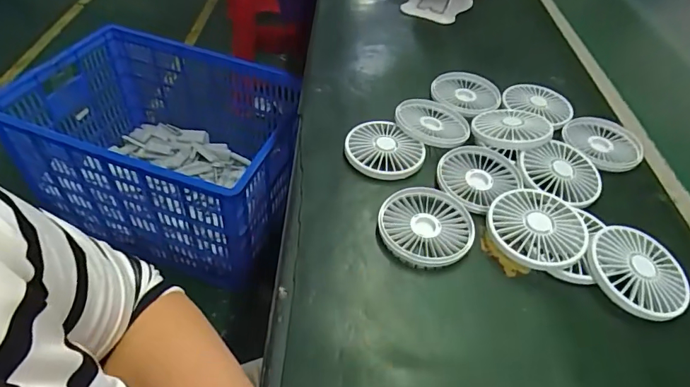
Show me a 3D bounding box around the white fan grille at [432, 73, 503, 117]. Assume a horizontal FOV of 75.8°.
[{"bbox_3d":[0.162,-0.133,0.598,0.088,0.019,0.093,20,48,13],"label":"white fan grille"}]

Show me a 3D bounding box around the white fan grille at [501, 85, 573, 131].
[{"bbox_3d":[0.257,-0.121,0.589,0.087,0.013,0.086,28,50,20],"label":"white fan grille"}]

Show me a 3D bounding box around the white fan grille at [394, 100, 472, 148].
[{"bbox_3d":[0.106,-0.087,0.534,0.086,0.012,0.087,14,47,8],"label":"white fan grille"}]

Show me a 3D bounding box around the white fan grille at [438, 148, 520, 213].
[{"bbox_3d":[0.143,-0.018,0.480,0.097,0.015,0.078,-26,54,-27],"label":"white fan grille"}]

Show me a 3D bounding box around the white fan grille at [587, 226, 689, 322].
[{"bbox_3d":[0.263,0.070,0.399,0.090,0.010,0.088,5,53,-7],"label":"white fan grille"}]

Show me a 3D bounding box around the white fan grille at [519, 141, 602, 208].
[{"bbox_3d":[0.236,-0.024,0.484,0.086,0.017,0.085,6,46,0],"label":"white fan grille"}]

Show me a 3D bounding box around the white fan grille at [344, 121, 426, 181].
[{"bbox_3d":[0.044,-0.050,0.499,0.083,0.011,0.082,3,46,-3],"label":"white fan grille"}]

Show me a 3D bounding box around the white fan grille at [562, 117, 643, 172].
[{"bbox_3d":[0.317,-0.062,0.540,0.086,0.021,0.084,0,47,0],"label":"white fan grille"}]

